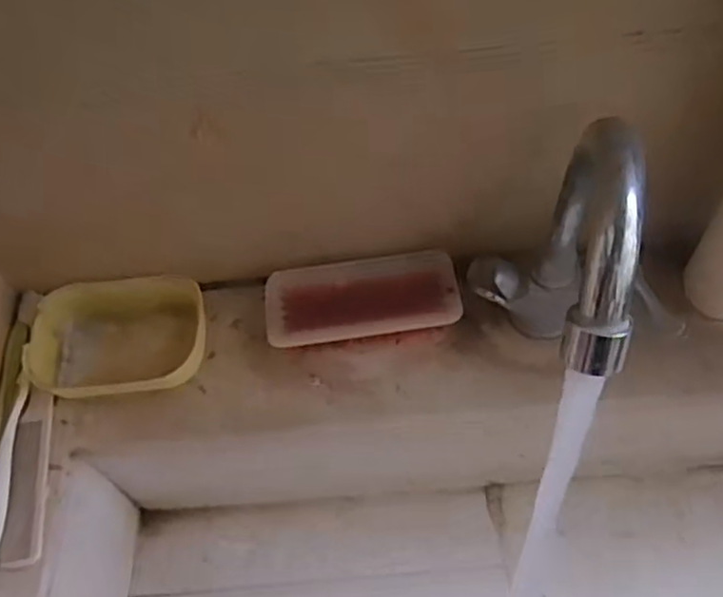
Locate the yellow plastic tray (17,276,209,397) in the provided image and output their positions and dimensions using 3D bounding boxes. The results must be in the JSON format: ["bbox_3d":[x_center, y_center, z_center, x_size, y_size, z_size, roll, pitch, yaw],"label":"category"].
[{"bbox_3d":[-0.166,0.024,0.485,0.114,0.027,0.081,-6,59,0],"label":"yellow plastic tray"}]

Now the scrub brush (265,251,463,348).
[{"bbox_3d":[0.000,0.002,0.488,0.129,0.025,0.056,-8,59,-1],"label":"scrub brush"}]

